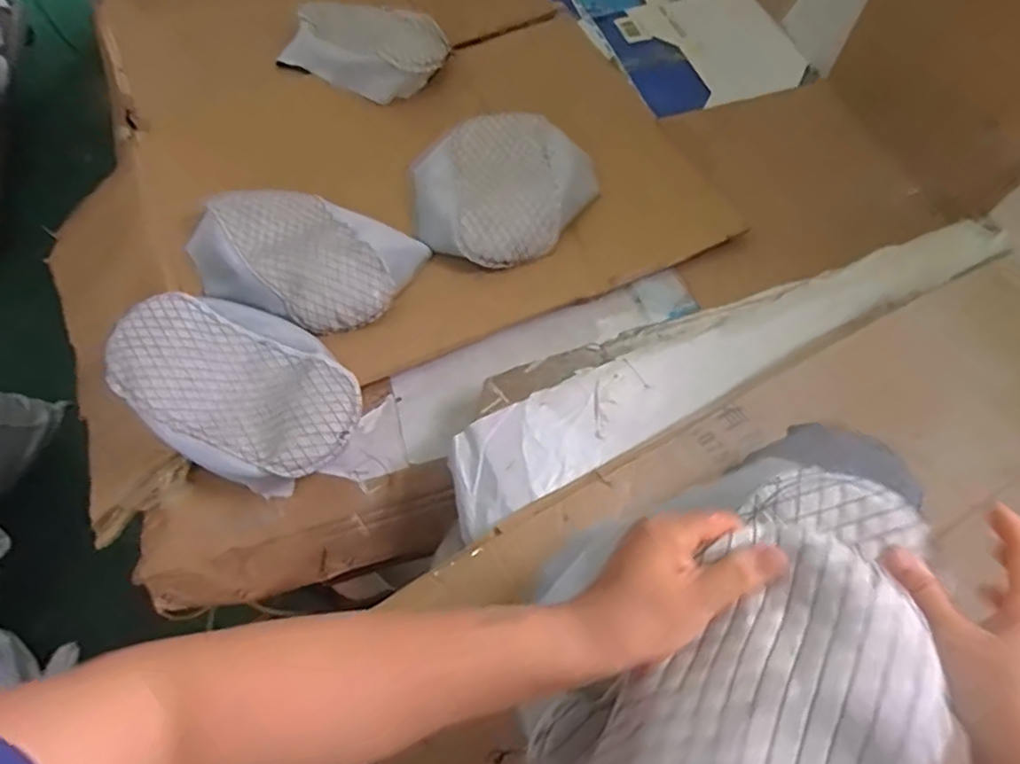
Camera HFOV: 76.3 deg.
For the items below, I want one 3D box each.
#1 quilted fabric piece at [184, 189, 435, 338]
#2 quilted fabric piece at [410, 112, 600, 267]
[{"bbox_3d":[-0.295,-0.175,0.908,0.303,0.071,0.210,24,64,14],"label":"quilted fabric piece"},{"bbox_3d":[-0.006,-0.284,0.948,0.264,0.093,0.246,-1,61,1],"label":"quilted fabric piece"}]

